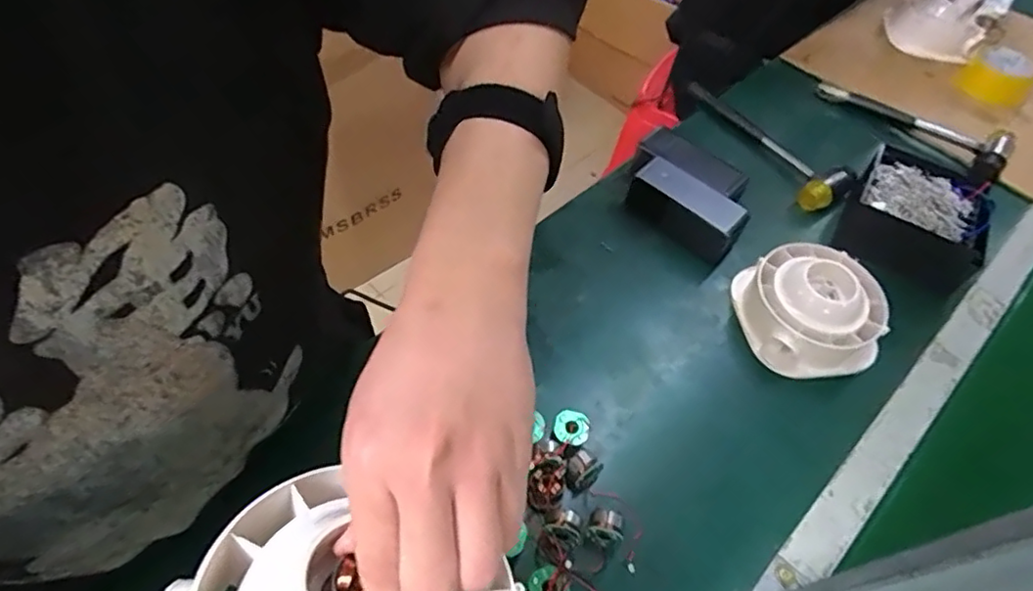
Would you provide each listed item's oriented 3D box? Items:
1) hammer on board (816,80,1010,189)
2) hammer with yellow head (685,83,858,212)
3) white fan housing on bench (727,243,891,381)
[{"bbox_3d":[0.543,-0.243,0.836,0.063,0.054,0.256,-38,65,-26],"label":"hammer on board"},{"bbox_3d":[0.326,-0.208,0.809,0.074,0.036,0.260,-25,60,-20],"label":"hammer with yellow head"},{"bbox_3d":[0.304,0.008,0.630,0.126,0.064,0.130,2,55,-2],"label":"white fan housing on bench"}]

